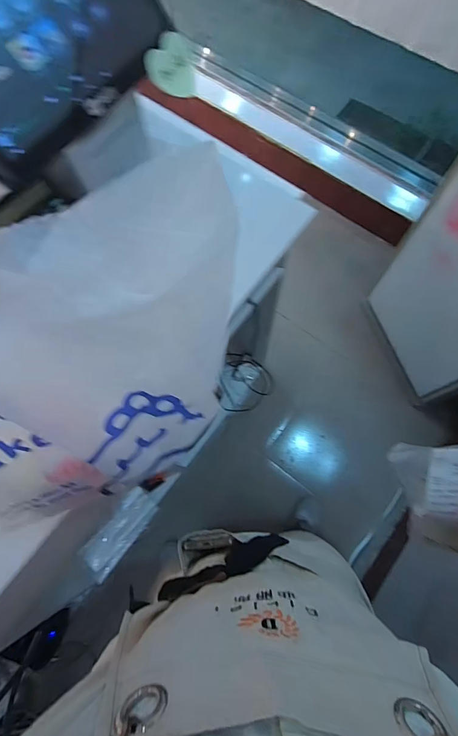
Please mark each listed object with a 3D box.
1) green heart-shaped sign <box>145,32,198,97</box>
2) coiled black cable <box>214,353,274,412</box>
[{"bbox_3d":[-0.074,-0.393,0.487,0.009,0.068,0.078,14,31,43],"label":"green heart-shaped sign"},{"bbox_3d":[0.057,0.056,1.316,0.195,0.143,0.175,7,73,3],"label":"coiled black cable"}]

